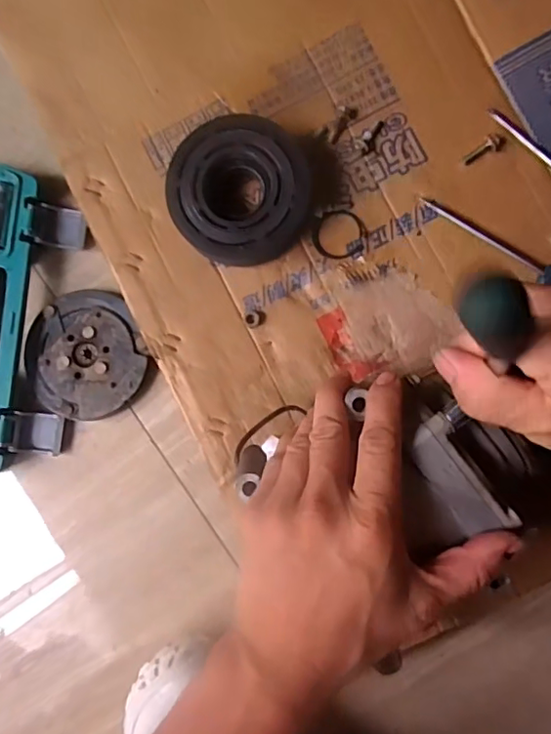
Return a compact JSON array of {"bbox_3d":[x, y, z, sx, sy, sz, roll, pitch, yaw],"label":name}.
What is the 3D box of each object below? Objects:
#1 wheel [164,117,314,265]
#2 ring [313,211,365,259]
[{"bbox_3d":[-0.026,-0.129,0.421,0.101,0.036,0.101,0,88,8],"label":"wheel"},{"bbox_3d":[0.048,-0.100,0.427,0.039,0.005,0.036,0,88,8],"label":"ring"}]

